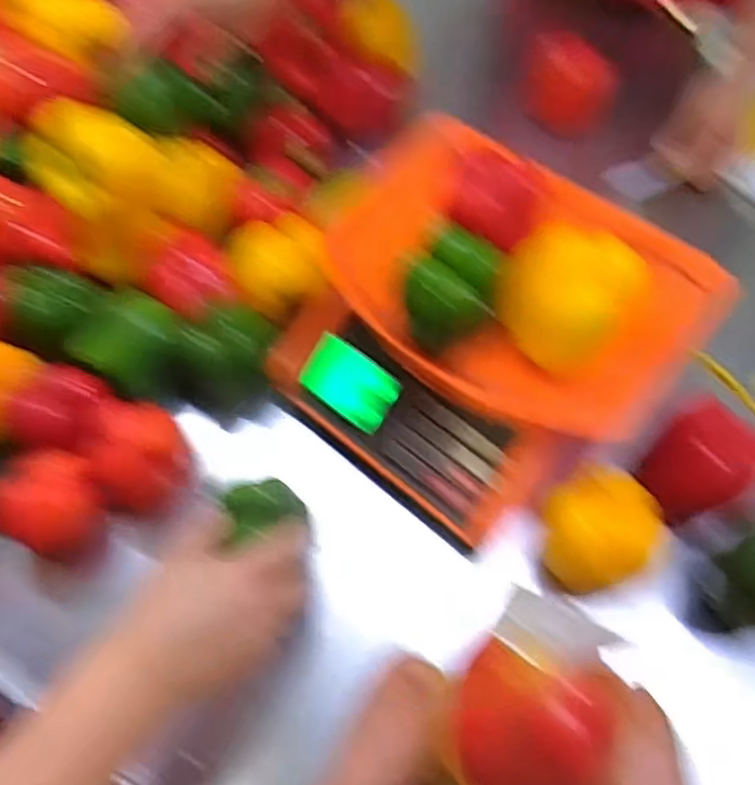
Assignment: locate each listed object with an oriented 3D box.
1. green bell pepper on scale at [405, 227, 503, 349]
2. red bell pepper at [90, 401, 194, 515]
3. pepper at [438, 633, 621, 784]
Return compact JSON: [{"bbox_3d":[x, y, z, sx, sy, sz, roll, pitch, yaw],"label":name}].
[{"bbox_3d":[0.053,-0.071,0.462,0.056,0.053,0.061,0,60,0],"label":"green bell pepper on scale"},{"bbox_3d":[-0.194,0.045,0.540,0.072,0.068,0.074,-20,62,-11],"label":"red bell pepper"},{"bbox_3d":[0.068,0.148,0.280,0.072,0.055,0.064,13,61,8],"label":"pepper"}]

